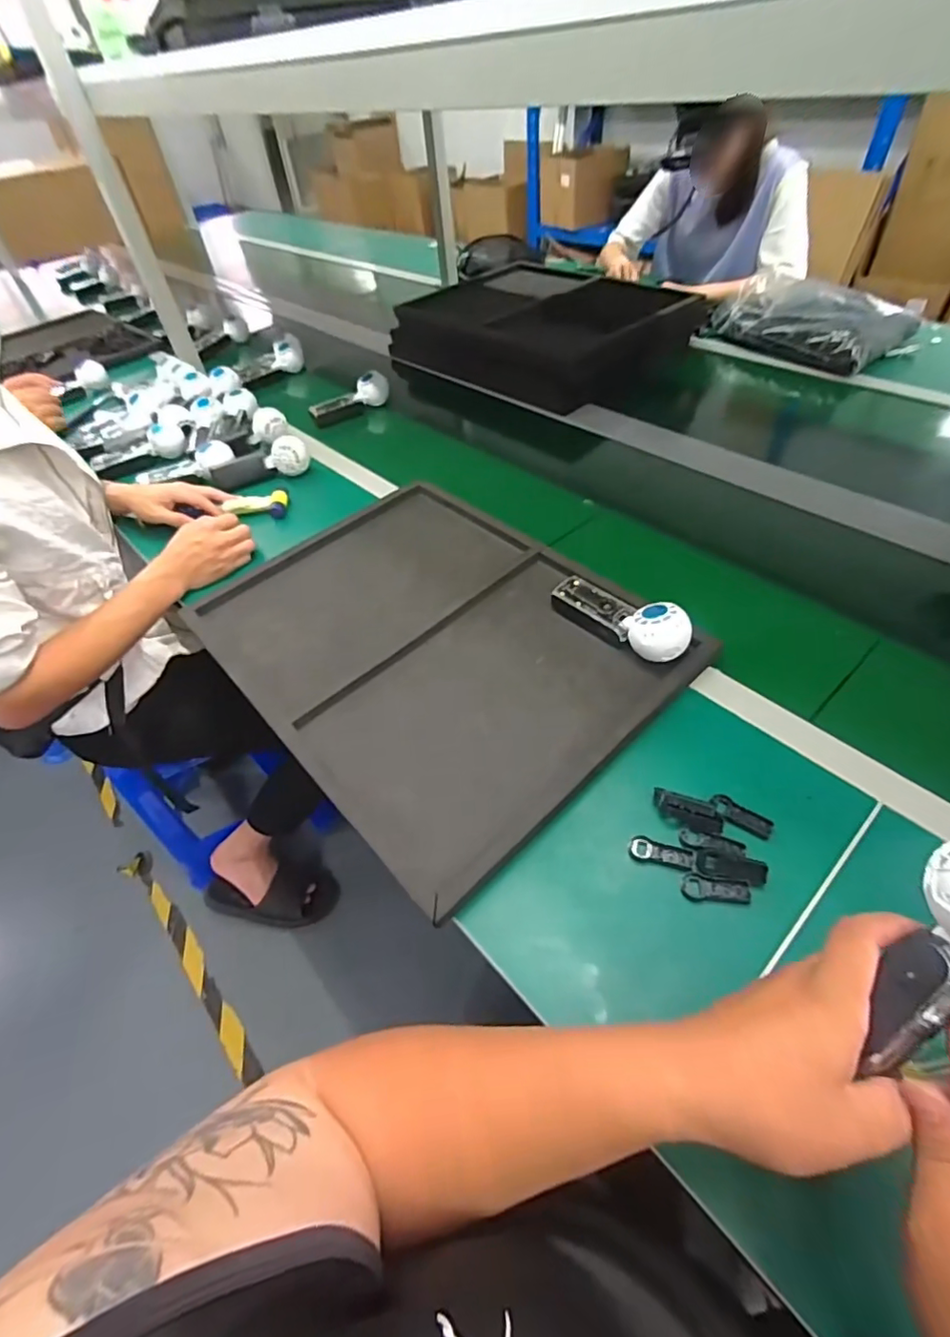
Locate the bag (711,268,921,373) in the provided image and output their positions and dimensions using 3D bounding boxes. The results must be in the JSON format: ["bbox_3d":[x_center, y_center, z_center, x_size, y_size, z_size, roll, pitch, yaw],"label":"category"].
[{"bbox_3d":[0.694,-0.729,1.141,0.238,0.107,0.358,-34,55,-20],"label":"bag"}]

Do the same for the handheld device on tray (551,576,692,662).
[{"bbox_3d":[0.161,-0.063,0.619,0.051,0.061,0.171,-37,56,-22],"label":"handheld device on tray"}]

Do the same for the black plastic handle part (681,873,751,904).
[{"bbox_3d":[0.204,0.188,0.461,0.054,0.004,0.021,5,51,11],"label":"black plastic handle part"}]

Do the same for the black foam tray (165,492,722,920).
[{"bbox_3d":[-0.063,-0.049,0.675,0.402,0.026,0.549,-37,55,-24],"label":"black foam tray"}]

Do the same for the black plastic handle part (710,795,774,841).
[{"bbox_3d":[0.242,0.134,0.496,0.054,0.004,0.023,30,60,28],"label":"black plastic handle part"}]

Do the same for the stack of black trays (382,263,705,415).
[{"bbox_3d":[0.170,-0.769,1.235,0.540,0.140,0.397,34,61,29],"label":"stack of black trays"}]

